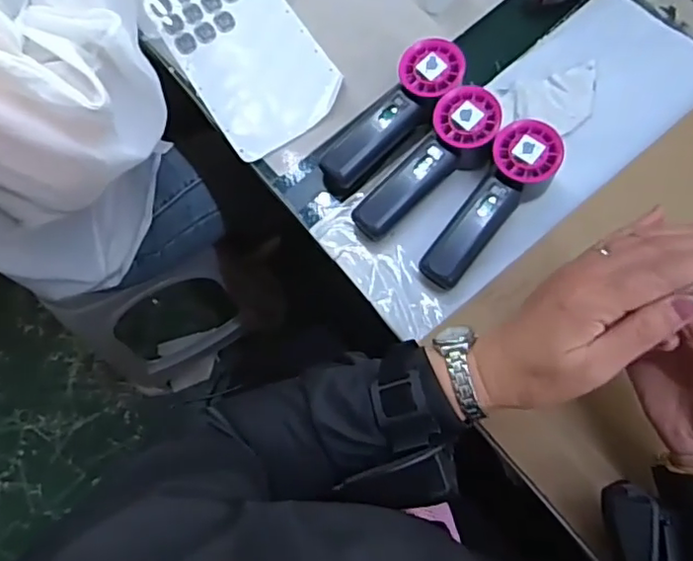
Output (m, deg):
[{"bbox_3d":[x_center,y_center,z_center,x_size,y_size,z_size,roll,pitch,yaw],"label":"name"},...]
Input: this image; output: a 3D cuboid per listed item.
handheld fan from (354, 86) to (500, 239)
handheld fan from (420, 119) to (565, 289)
[{"bbox_3d":[0.072,-0.098,0.532,0.156,0.035,0.056,-45,75,4],"label":"handheld fan"},{"bbox_3d":[0.121,-0.065,0.513,0.055,0.052,0.157,38,77,14],"label":"handheld fan"}]

